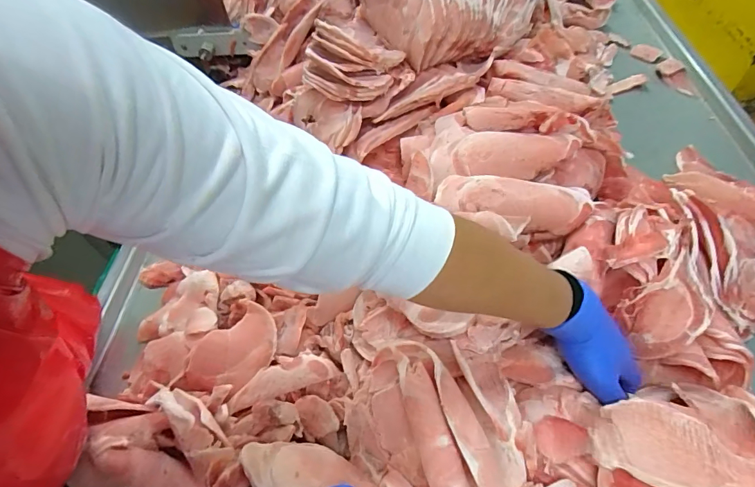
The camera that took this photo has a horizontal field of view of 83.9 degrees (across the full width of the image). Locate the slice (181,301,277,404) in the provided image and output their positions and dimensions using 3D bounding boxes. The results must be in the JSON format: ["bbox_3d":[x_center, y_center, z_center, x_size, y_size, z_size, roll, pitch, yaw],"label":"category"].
[{"bbox_3d":[-0.184,0.141,0.539,0.081,0.025,0.124,30,60,26],"label":"slice"}]

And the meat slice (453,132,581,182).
[{"bbox_3d":[0.196,-0.125,0.602,0.165,0.030,0.075,5,53,10],"label":"meat slice"}]

